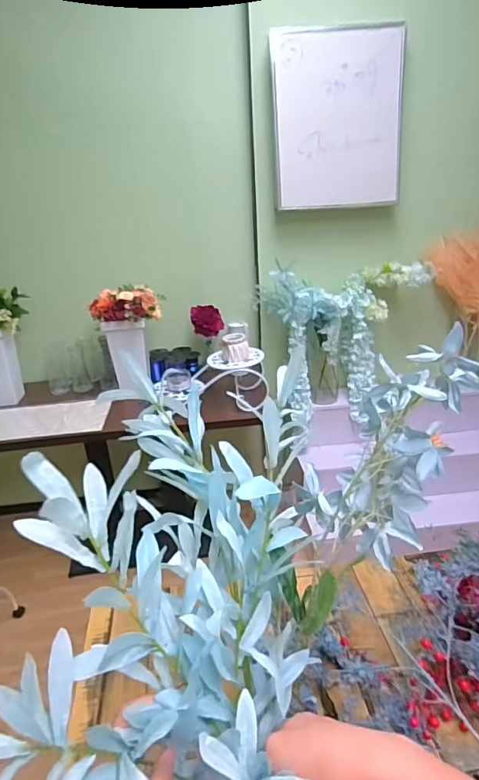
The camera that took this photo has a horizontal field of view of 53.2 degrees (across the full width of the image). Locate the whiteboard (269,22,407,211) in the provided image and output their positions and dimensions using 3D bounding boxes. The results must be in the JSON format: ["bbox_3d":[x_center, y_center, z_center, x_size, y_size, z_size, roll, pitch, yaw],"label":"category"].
[{"bbox_3d":[0.355,-0.949,1.704,0.457,0.563,0.026,-6,32,0],"label":"whiteboard"}]

